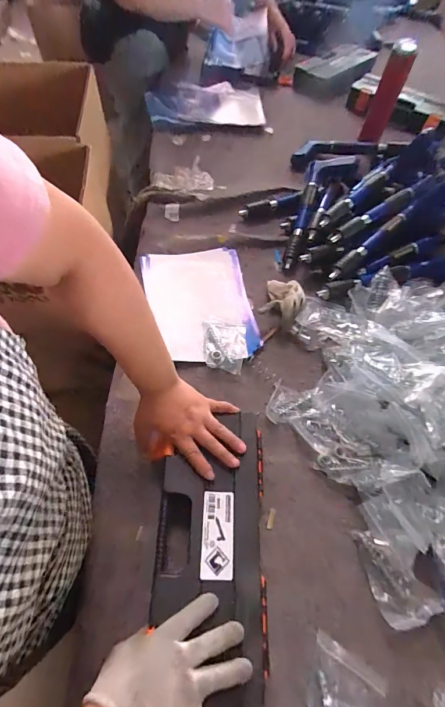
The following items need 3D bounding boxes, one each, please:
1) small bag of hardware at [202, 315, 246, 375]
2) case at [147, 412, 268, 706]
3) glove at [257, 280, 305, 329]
[{"bbox_3d":[0.002,-0.019,0.635,0.081,0.023,0.109,5,59,0],"label":"small bag of hardware"},{"bbox_3d":[-0.019,0.243,0.463,0.145,0.053,0.327,3,59,-2],"label":"case"},{"bbox_3d":[0.117,-0.103,0.676,0.080,0.059,0.107,18,60,7],"label":"glove"}]

